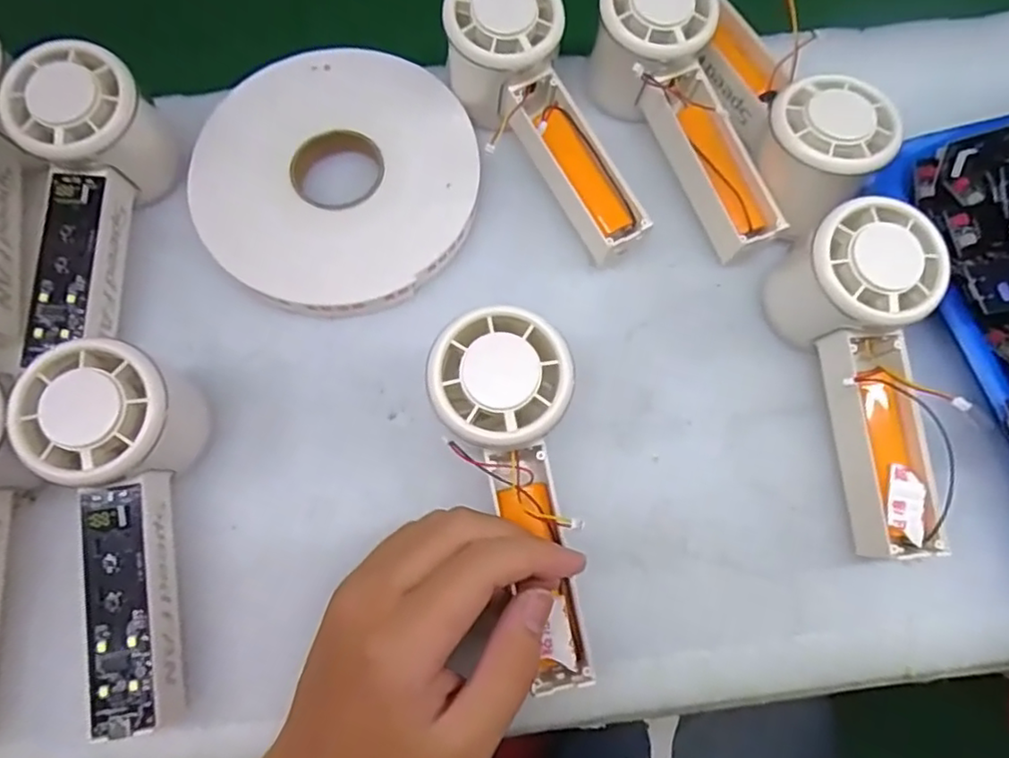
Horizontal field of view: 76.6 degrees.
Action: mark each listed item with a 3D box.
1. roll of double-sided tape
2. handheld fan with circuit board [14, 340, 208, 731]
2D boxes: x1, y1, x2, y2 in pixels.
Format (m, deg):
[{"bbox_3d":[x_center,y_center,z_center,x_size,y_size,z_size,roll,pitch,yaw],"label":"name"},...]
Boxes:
[{"bbox_3d":[-0.083,-0.108,0.327,0.134,0.025,0.148,11,74,4],"label":"roll of double-sided tape"},{"bbox_3d":[-0.161,0.062,0.258,0.055,0.059,0.149,-1,73,0],"label":"handheld fan with circuit board"}]

